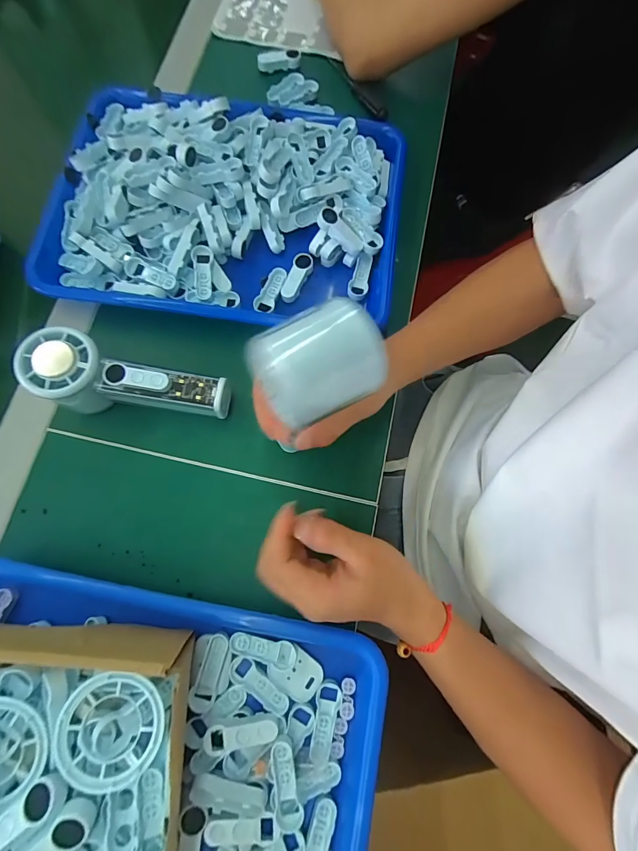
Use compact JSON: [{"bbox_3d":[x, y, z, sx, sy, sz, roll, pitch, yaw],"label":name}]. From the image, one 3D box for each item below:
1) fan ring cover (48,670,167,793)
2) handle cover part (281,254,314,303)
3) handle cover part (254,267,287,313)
[{"bbox_3d":[-0.121,0.173,0.208,0.057,0.014,0.054,-16,77,-4],"label":"fan ring cover"},{"bbox_3d":[-0.021,-0.142,0.347,0.019,0.008,0.050,19,77,5],"label":"handle cover part"},{"bbox_3d":[-0.046,-0.130,0.347,0.018,0.008,0.045,19,77,4],"label":"handle cover part"}]

